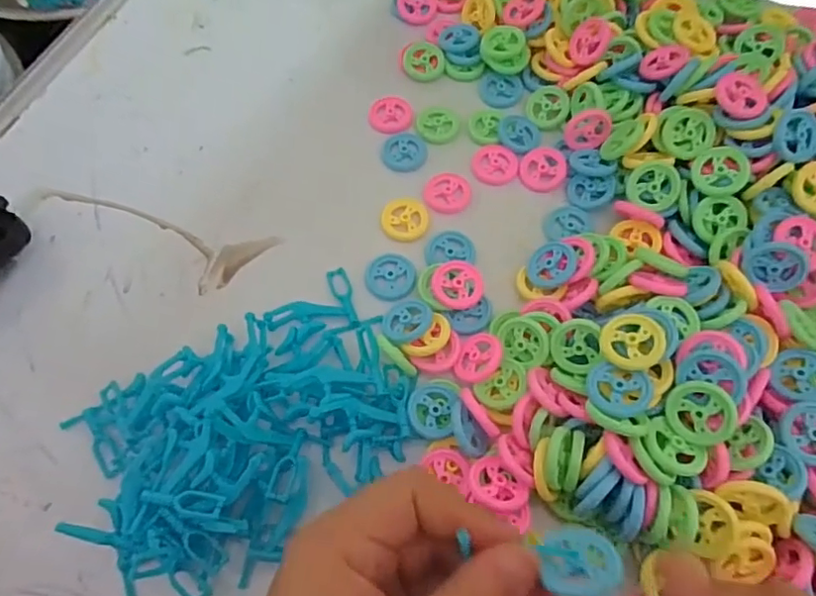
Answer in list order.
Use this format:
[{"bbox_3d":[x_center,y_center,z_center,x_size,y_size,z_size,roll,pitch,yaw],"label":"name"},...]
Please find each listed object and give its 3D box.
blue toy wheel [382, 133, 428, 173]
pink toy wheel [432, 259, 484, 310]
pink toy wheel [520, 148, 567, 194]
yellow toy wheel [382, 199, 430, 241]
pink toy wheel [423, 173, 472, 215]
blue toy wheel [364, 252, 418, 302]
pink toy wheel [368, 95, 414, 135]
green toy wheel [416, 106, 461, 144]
[{"bbox_3d":[-0.002,-0.099,0.376,0.029,0.004,0.031,-1,65,1],"label":"blue toy wheel"},{"bbox_3d":[0.029,-0.007,0.328,0.029,0.010,0.031,-1,65,1],"label":"pink toy wheel"},{"bbox_3d":[0.089,-0.085,0.368,0.030,0.004,0.034,13,66,7],"label":"pink toy wheel"},{"bbox_3d":[-0.002,-0.050,0.354,0.029,0.004,0.031,-1,65,1],"label":"yellow toy wheel"},{"bbox_3d":[0.026,-0.068,0.361,0.030,0.004,0.030,-1,65,1],"label":"pink toy wheel"},{"bbox_3d":[-0.010,-0.014,0.336,0.029,0.004,0.031,-1,65,1],"label":"blue toy wheel"},{"bbox_3d":[-0.012,-0.128,0.388,0.030,0.004,0.032,-1,65,1],"label":"pink toy wheel"},{"bbox_3d":[0.021,-0.119,0.383,0.030,0.004,0.031,-1,65,1],"label":"green toy wheel"}]

